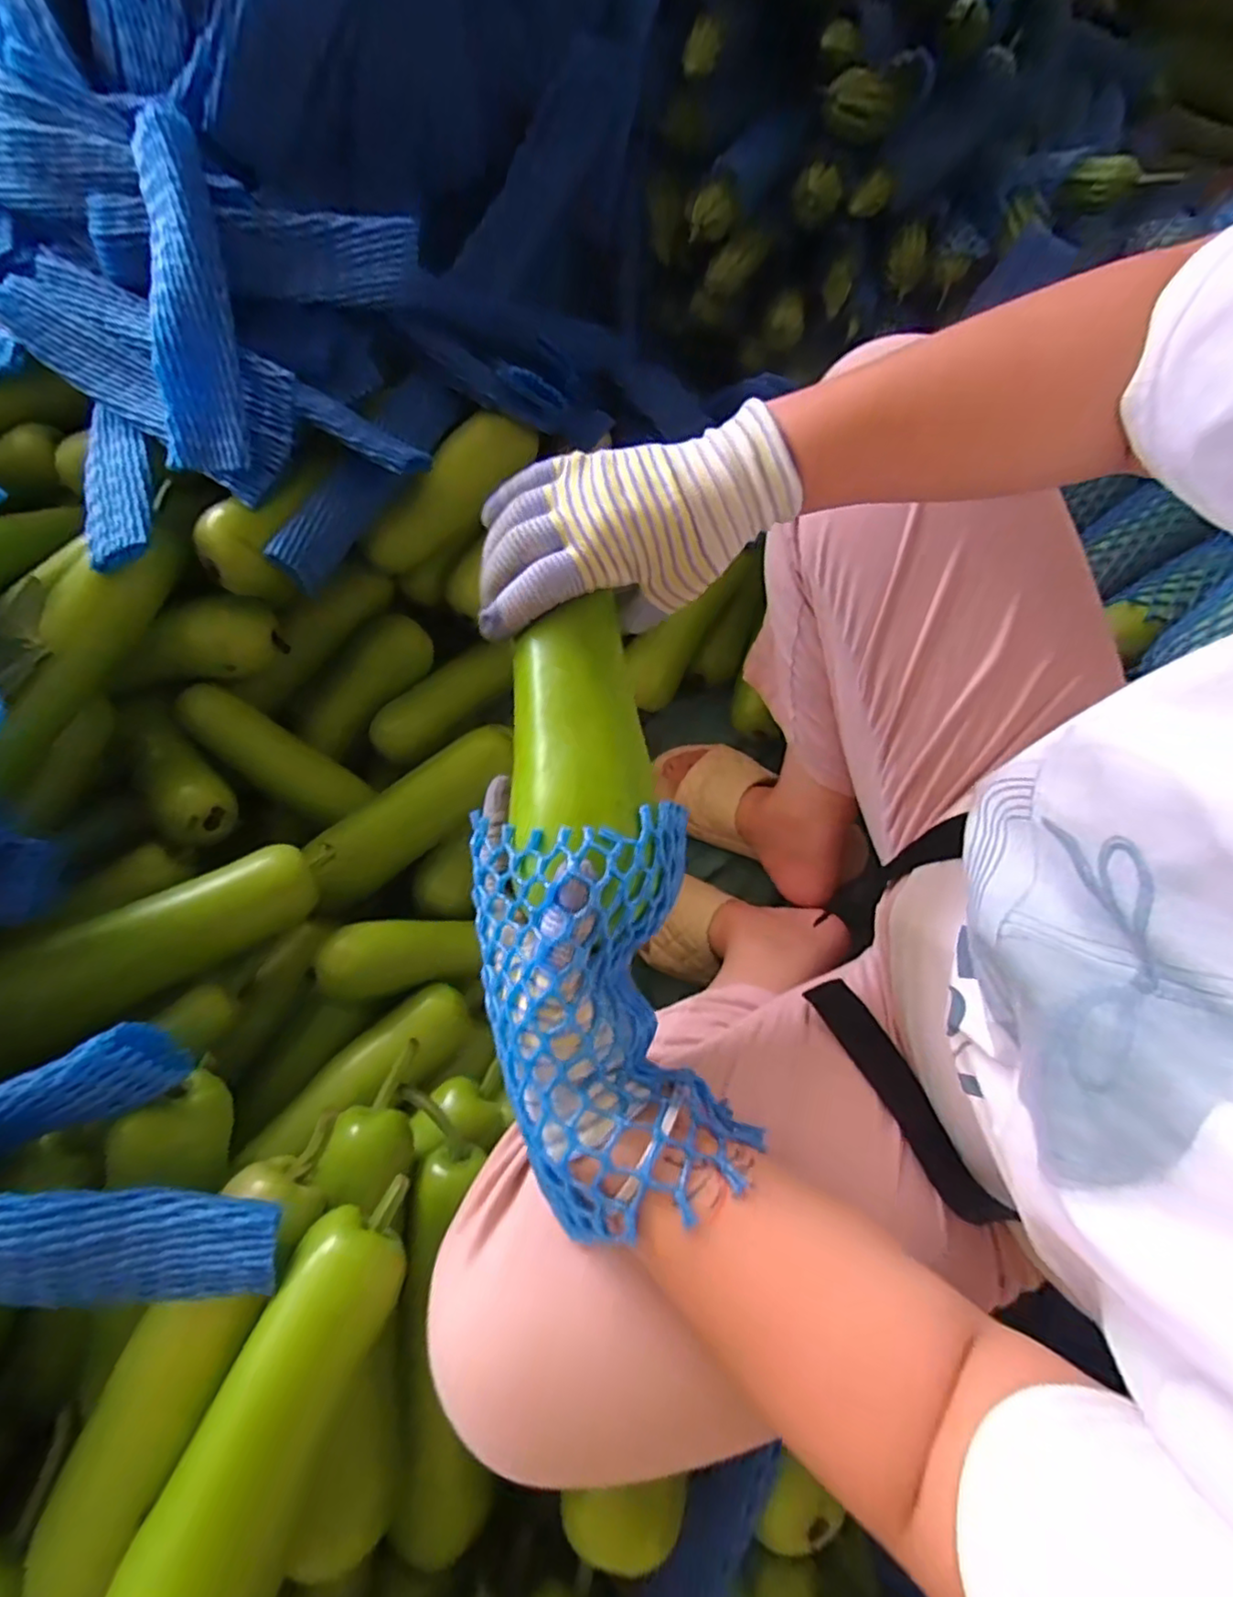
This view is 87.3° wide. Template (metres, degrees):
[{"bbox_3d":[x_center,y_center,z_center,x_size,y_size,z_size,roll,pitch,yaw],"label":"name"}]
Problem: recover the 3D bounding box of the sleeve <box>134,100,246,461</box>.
[{"bbox_3d":[-0.303,-0.357,0.462,0.054,0.029,0.230,-3,97,1],"label":"sleeve"}]

